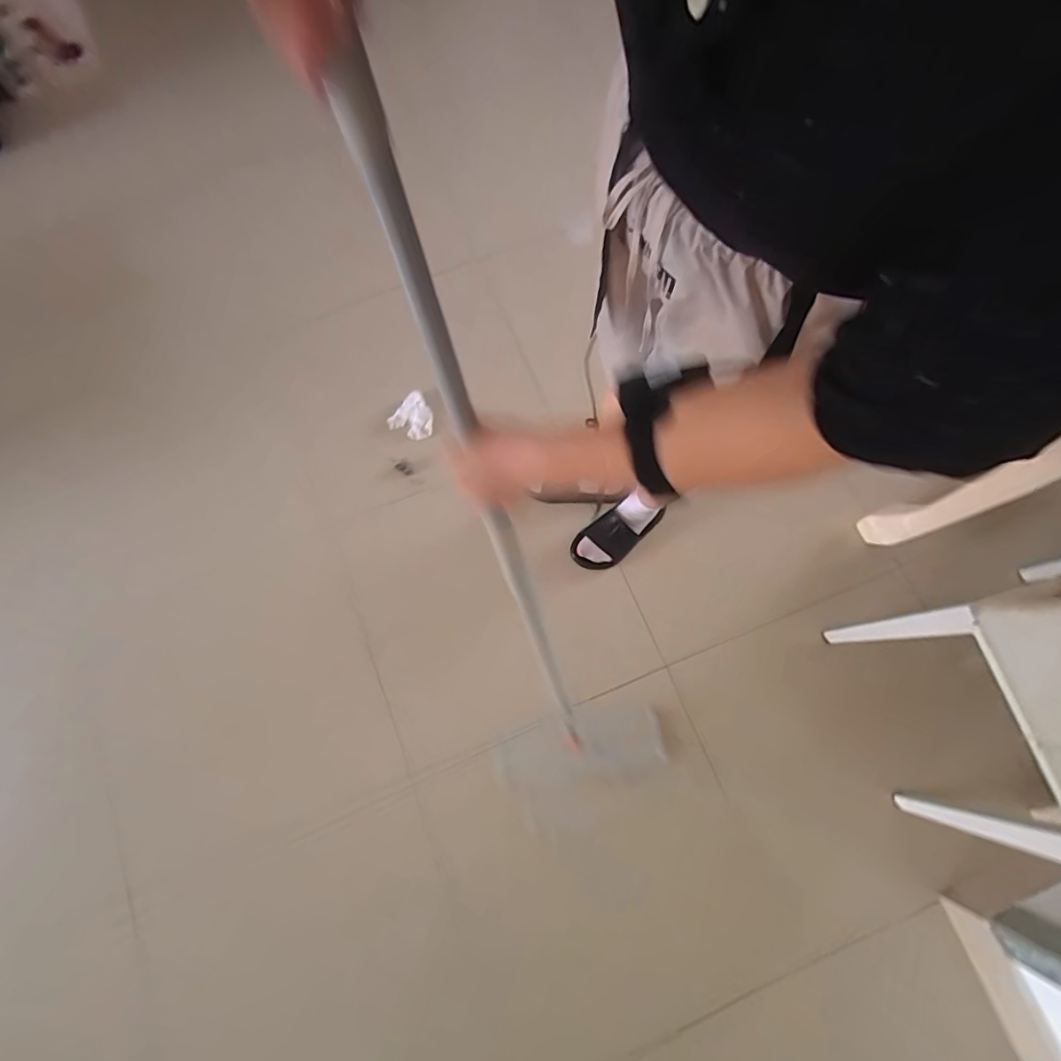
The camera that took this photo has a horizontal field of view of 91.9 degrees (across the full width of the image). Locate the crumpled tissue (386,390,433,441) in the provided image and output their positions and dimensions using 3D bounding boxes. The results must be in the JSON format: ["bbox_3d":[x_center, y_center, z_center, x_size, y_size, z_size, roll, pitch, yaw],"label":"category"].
[{"bbox_3d":[-0.288,-0.277,1.265,0.112,0.049,0.106,-42,79,-8],"label":"crumpled tissue"}]

